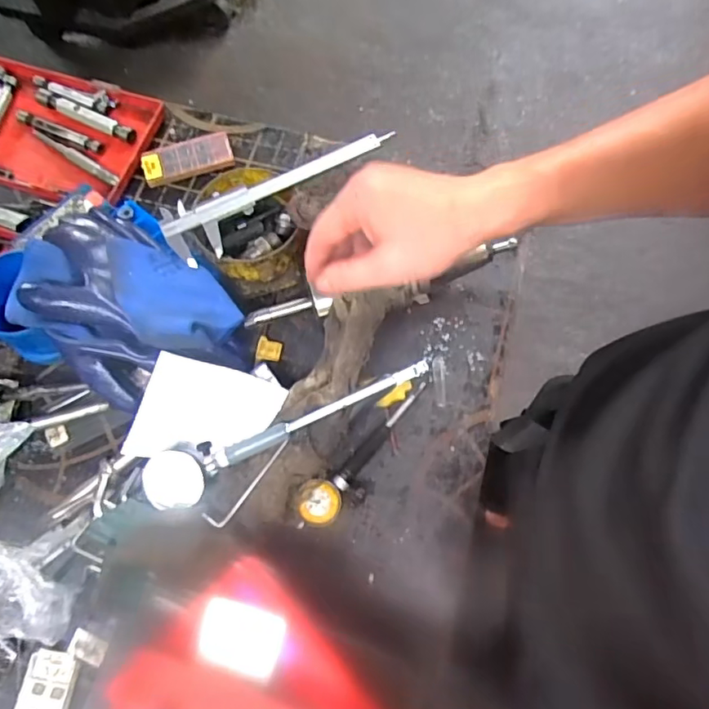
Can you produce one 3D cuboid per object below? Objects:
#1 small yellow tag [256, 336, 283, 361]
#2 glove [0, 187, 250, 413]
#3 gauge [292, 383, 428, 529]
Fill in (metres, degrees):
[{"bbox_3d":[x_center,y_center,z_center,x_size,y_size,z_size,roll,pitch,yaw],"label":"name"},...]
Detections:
[{"bbox_3d":[-0.086,-0.006,0.553,0.026,0.004,0.026,8,70,1],"label":"small yellow tag"},{"bbox_3d":[-0.235,-0.051,0.518,0.238,0.080,0.174,43,75,13],"label":"glove"},{"bbox_3d":[0.008,0.090,0.516,0.036,0.018,0.166,40,74,12],"label":"gauge"}]

